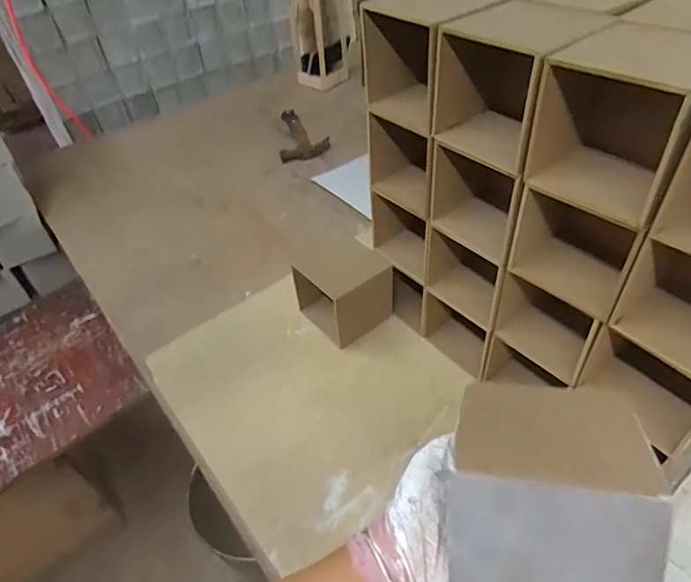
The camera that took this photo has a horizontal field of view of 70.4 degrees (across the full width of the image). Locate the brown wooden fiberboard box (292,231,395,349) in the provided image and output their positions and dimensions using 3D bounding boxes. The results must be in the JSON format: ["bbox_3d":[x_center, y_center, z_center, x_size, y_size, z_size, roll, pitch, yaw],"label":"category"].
[{"bbox_3d":[-0.002,0.003,0.774,0.109,0.102,0.132,-31,49,-24],"label":"brown wooden fiberboard box"}]

